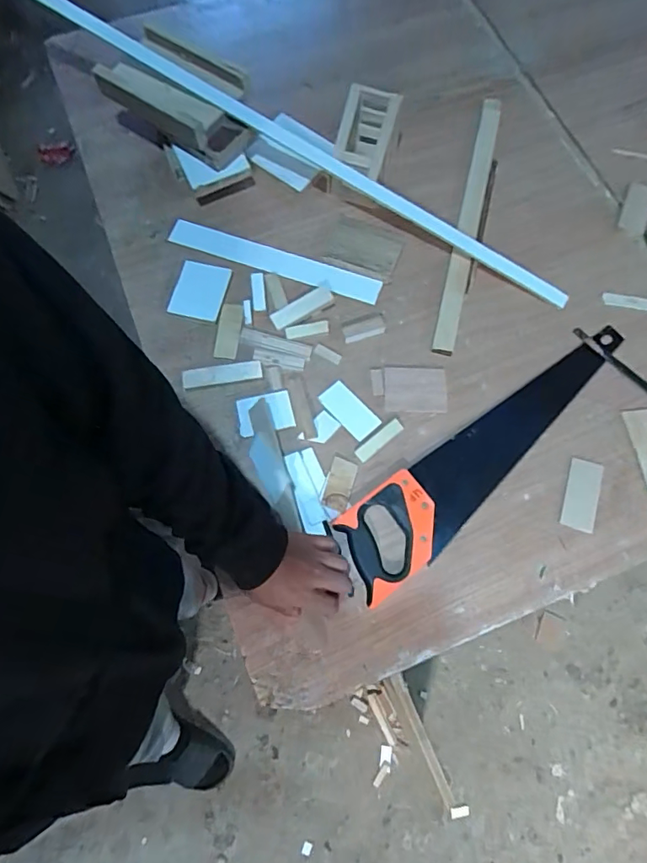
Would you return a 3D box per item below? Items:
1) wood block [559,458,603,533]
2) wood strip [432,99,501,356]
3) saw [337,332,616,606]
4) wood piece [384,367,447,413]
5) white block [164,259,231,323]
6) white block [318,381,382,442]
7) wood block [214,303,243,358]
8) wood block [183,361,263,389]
[{"bbox_3d":[0.348,0.084,0.686,0.046,0.007,0.098,21,73,6],"label":"wood block"},{"bbox_3d":[0.232,-0.344,0.807,0.033,0.021,0.489,14,73,4],"label":"wood strip"},{"bbox_3d":[0.228,0.017,0.703,0.512,0.025,0.110,-39,77,-14],"label":"saw"},{"bbox_3d":[0.130,-0.059,0.725,0.087,0.004,0.067,0,72,0],"label":"wood piece"},{"bbox_3d":[-0.190,-0.216,0.783,0.075,0.009,0.096,13,67,-1],"label":"white block"},{"bbox_3d":[0.036,-0.030,0.717,0.043,0.006,0.088,-41,77,-12],"label":"white block"},{"bbox_3d":[-0.140,-0.148,0.753,0.033,0.007,0.088,7,72,2],"label":"wood block"},{"bbox_3d":[-0.143,-0.081,0.723,0.110,0.008,0.027,-7,73,-3],"label":"wood block"}]

